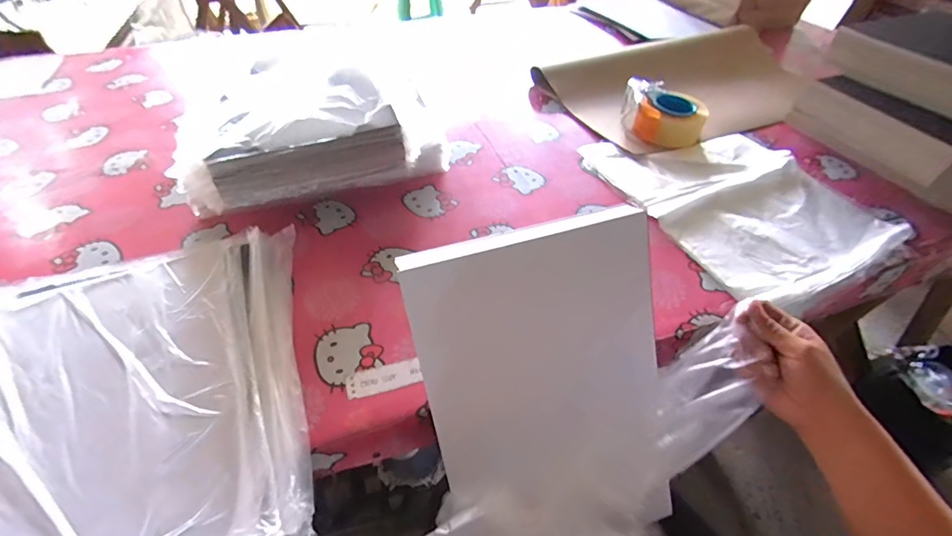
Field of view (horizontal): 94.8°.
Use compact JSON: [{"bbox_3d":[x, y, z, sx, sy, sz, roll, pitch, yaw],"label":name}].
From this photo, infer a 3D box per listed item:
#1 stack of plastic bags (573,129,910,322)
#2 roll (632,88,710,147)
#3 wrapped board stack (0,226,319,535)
[{"bbox_3d":[0.417,-0.122,0.714,0.329,0.020,0.404,-21,50,-20],"label":"stack of plastic bags"},{"bbox_3d":[0.376,-0.293,0.843,0.125,0.067,0.125,0,46,0],"label":"roll"},{"bbox_3d":[-0.341,0.131,0.433,0.312,0.052,0.400,-16,48,-16],"label":"wrapped board stack"}]

